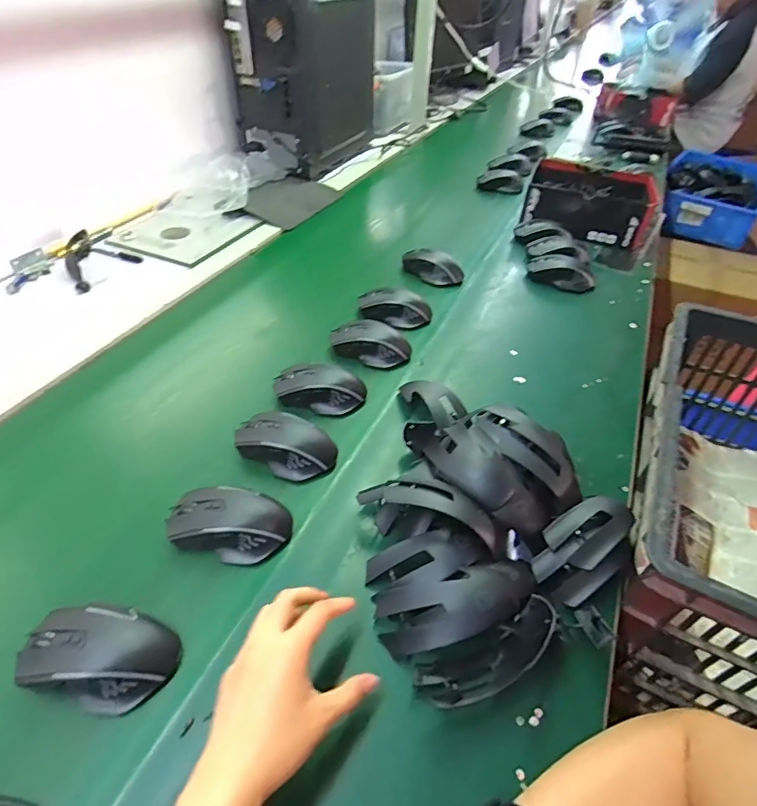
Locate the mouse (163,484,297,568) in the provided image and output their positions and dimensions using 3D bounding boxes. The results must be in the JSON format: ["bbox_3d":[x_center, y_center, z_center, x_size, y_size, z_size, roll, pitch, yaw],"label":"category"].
[{"bbox_3d":[-0.146,0.113,0.479,0.118,0.035,0.066,8,44,4],"label":"mouse"}]

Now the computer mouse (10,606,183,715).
[{"bbox_3d":[-0.222,0.200,0.392,0.116,0.047,0.073,12,44,8],"label":"computer mouse"}]

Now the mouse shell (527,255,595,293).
[{"bbox_3d":[0.327,-0.232,0.879,0.121,0.040,0.054,23,47,19],"label":"mouse shell"}]

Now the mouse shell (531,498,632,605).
[{"bbox_3d":[0.199,0.134,0.464,0.121,0.037,0.067,-22,50,-25],"label":"mouse shell"}]

